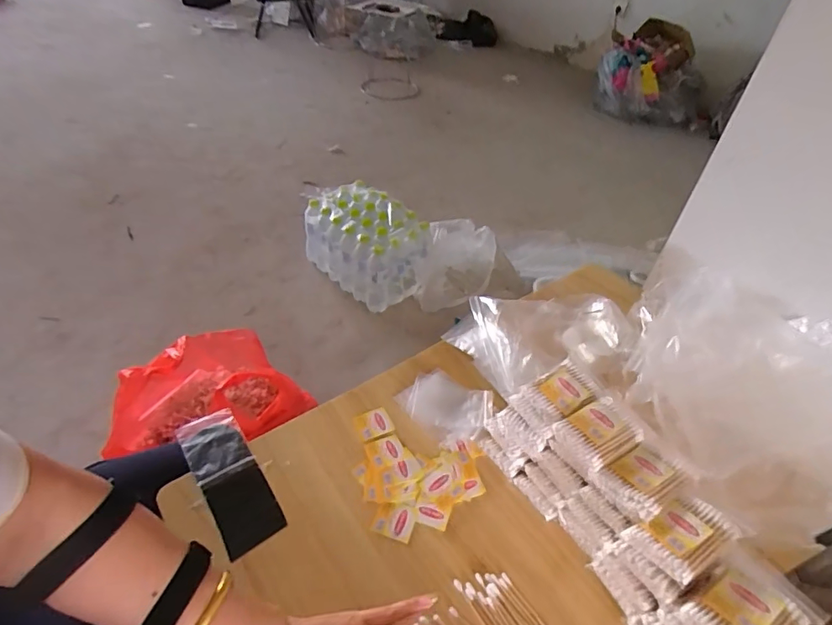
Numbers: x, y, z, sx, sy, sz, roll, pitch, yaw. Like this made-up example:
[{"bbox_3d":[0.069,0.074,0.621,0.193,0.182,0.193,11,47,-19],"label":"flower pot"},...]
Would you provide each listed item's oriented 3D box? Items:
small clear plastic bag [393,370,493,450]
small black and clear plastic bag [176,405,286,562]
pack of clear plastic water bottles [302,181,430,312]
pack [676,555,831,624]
[{"bbox_3d":[0.039,0.121,0.632,0.117,0.018,0.099,25,47,22],"label":"small clear plastic bag"},{"bbox_3d":[-0.216,0.186,0.555,0.065,0.009,0.187,-25,50,-27],"label":"small black and clear plastic bag"},{"bbox_3d":[-0.163,-0.217,1.589,0.396,0.266,0.249,34,50,27],"label":"pack of clear plastic water bottles"},{"bbox_3d":[0.259,0.234,0.370,0.090,0.020,0.065,-21,49,-25],"label":"pack"}]

